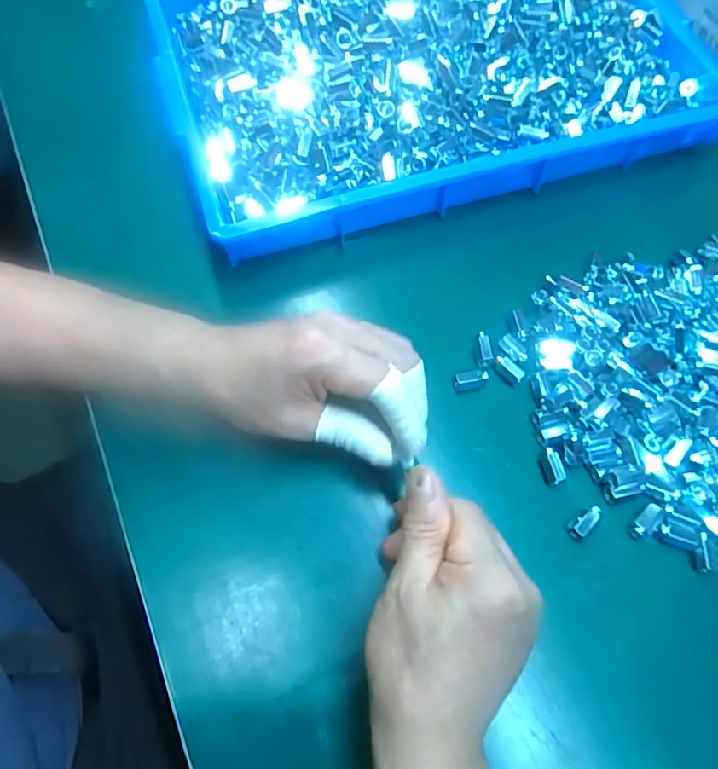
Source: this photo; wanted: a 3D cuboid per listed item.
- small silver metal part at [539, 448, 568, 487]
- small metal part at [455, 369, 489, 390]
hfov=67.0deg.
[{"bbox_3d":[0.121,0.051,0.337,0.011,0.011,0.022,-14,67,-8],"label":"small silver metal part"},{"bbox_3d":[0.075,-0.003,0.360,0.023,0.007,0.010,-13,67,-7],"label":"small metal part"}]

